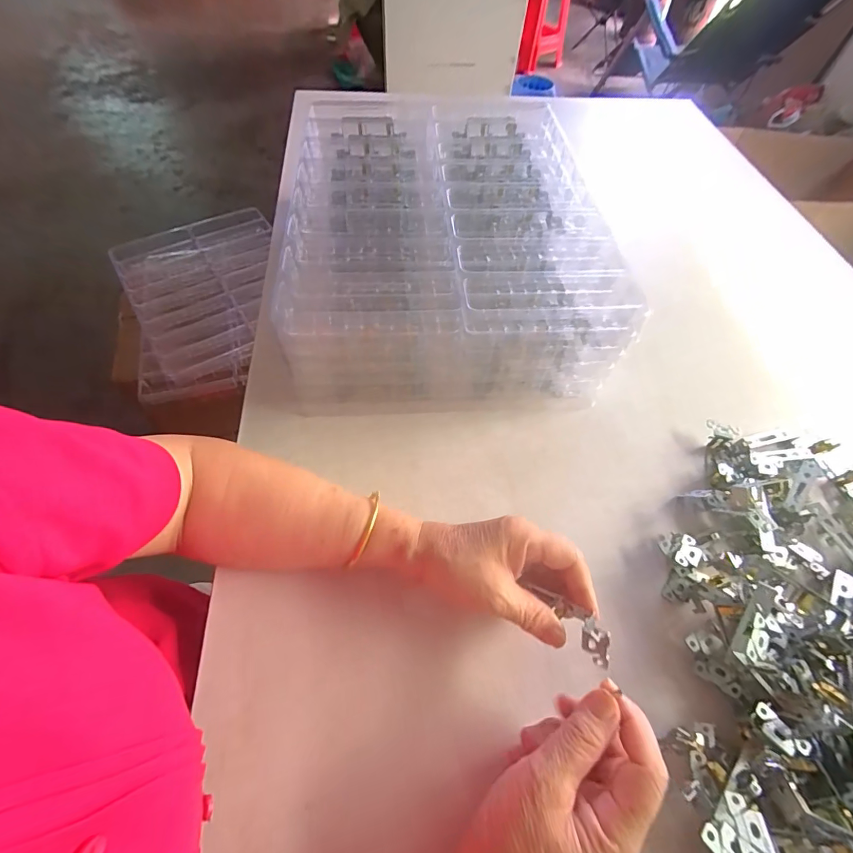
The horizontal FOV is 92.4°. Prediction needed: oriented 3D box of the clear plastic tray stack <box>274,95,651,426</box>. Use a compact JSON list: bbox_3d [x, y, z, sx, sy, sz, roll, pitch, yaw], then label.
[{"bbox_3d":[0.019,-0.225,0.519,0.330,0.135,0.414,-2,58,-4],"label":"clear plastic tray stack"}]

